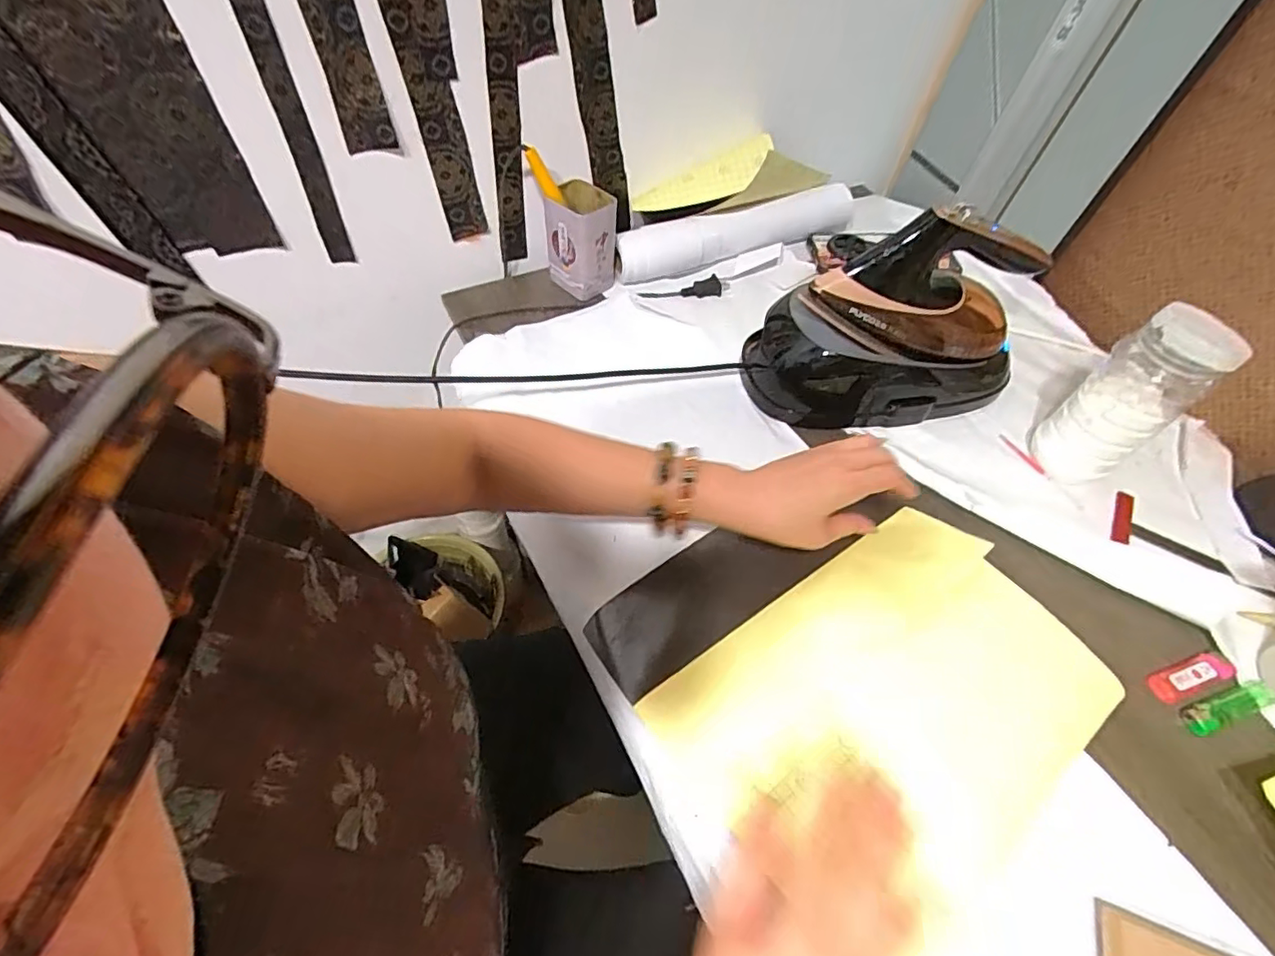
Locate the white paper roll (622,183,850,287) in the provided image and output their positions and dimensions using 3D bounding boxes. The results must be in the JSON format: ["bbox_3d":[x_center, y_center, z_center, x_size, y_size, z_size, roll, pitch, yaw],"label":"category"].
[{"bbox_3d":[0.143,-0.337,0.791,0.357,0.061,0.047,-16,58,-14],"label":"white paper roll"}]

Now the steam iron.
[{"bbox_3d":[0.274,-0.155,0.592,0.286,0.186,0.124,5,55,0],"label":"steam iron"}]

